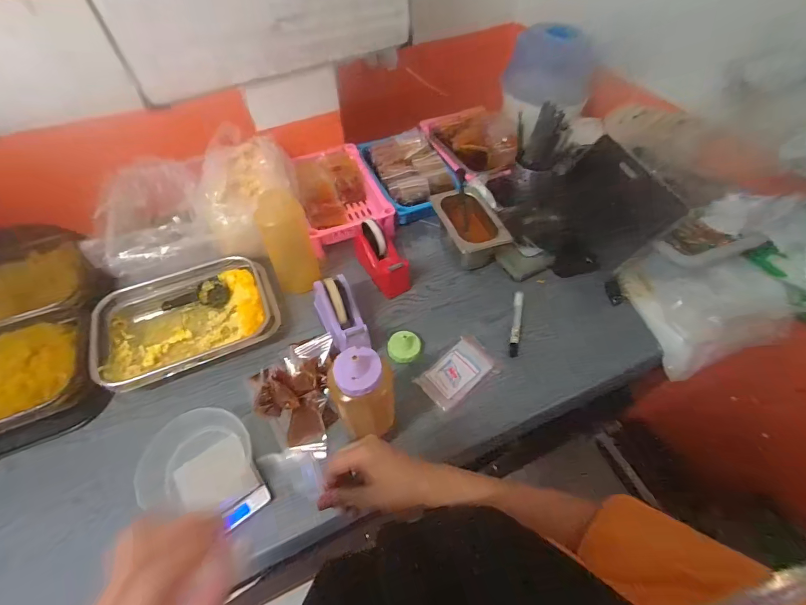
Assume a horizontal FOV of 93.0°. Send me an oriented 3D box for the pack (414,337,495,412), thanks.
[{"bbox_3d":[0.097,0.120,0.675,0.142,0.026,0.073,-36,61,-23],"label":"pack"}]

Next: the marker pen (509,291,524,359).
[{"bbox_3d":[0.220,0.038,0.736,0.019,0.022,0.145,10,54,8],"label":"marker pen"}]

